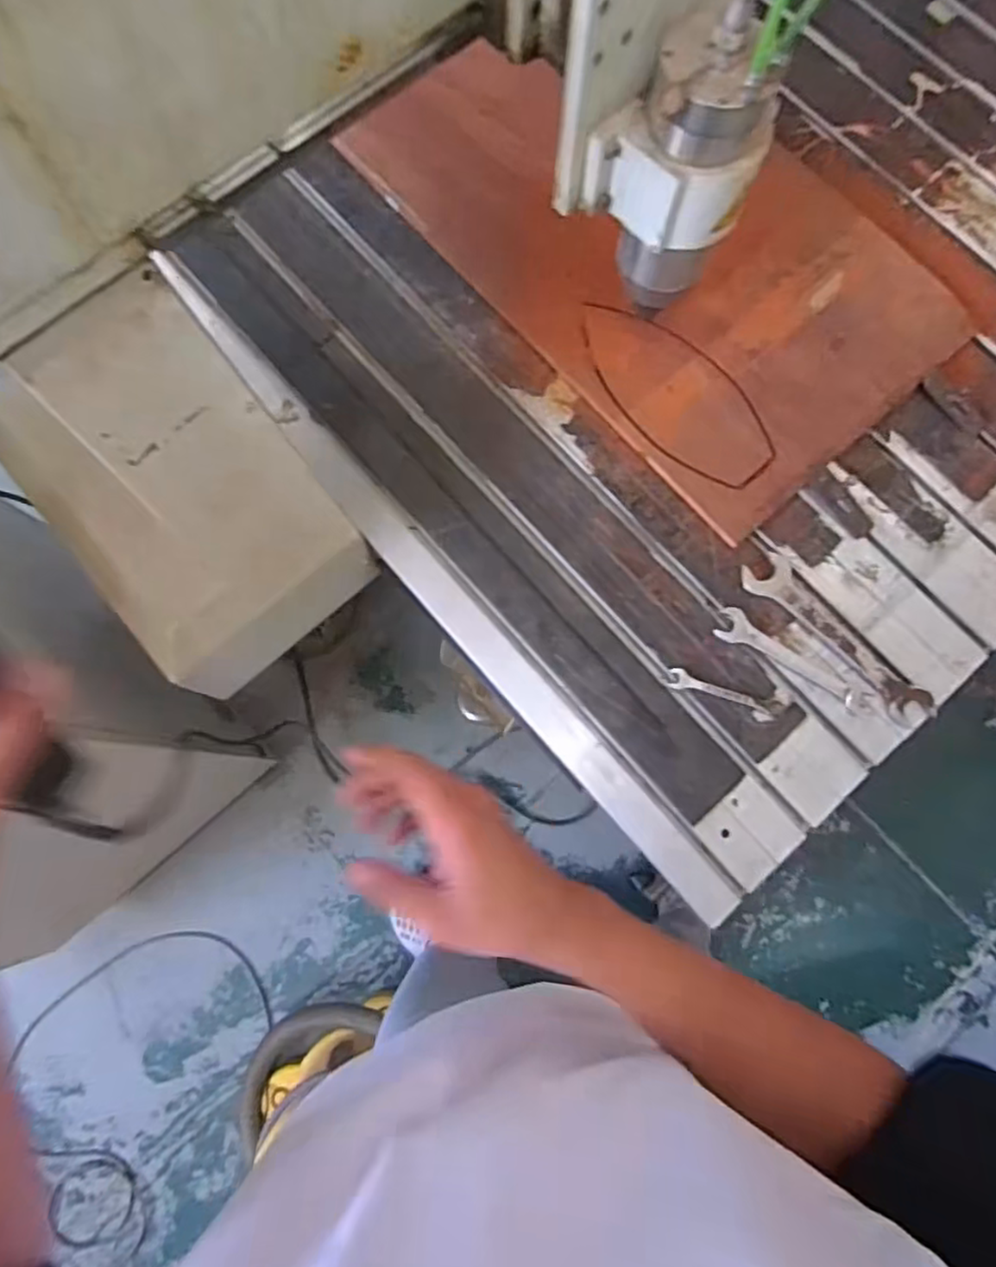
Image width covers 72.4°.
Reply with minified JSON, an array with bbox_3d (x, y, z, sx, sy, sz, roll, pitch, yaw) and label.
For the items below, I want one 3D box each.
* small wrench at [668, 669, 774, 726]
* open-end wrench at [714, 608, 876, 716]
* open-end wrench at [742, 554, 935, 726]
[{"bbox_3d":[0.252,0.070,0.766,0.121,0.006,0.024,21,79,5],"label":"small wrench"},{"bbox_3d":[0.339,0.032,0.773,0.188,0.006,0.041,30,80,7],"label":"open-end wrench"},{"bbox_3d":[0.386,0.006,0.775,0.058,0.015,0.246,-40,80,-8],"label":"open-end wrench"}]

